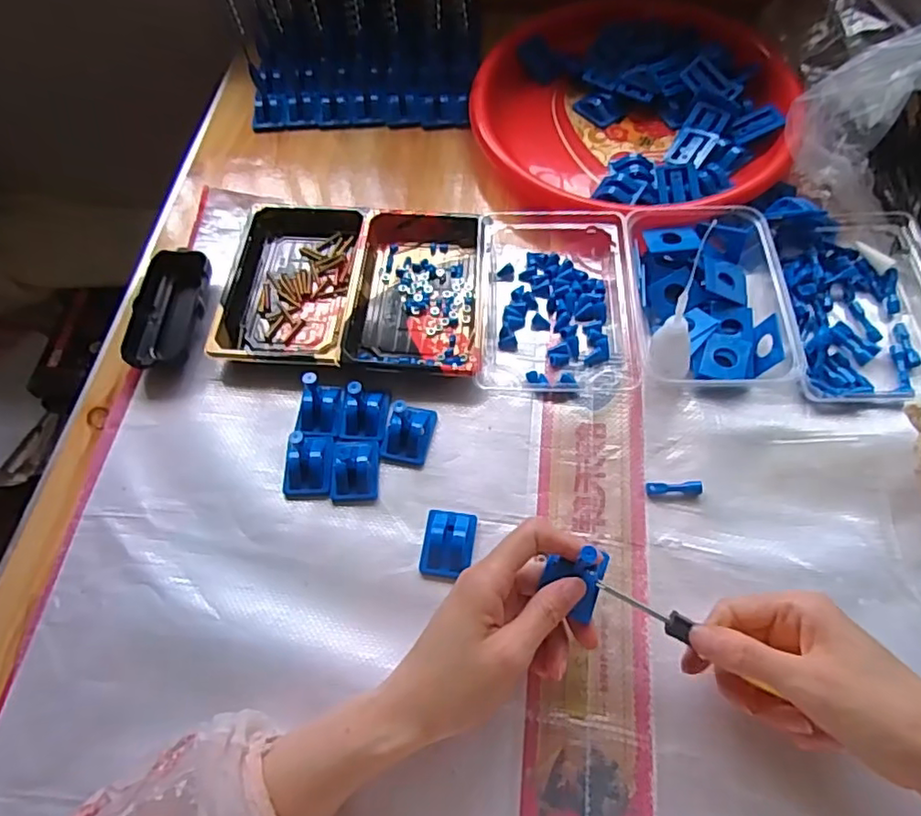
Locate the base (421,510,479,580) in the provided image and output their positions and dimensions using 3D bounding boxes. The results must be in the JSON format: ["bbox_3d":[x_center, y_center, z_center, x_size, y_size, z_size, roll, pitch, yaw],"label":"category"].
[{"bbox_3d":[-0.008,0.091,0.404,0.034,0.016,0.045,5,64,6],"label":"base"}]

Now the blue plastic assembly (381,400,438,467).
[{"bbox_3d":[-0.038,0.012,0.432,0.031,0.041,0.046,12,65,9],"label":"blue plastic assembly"}]

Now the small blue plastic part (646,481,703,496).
[{"bbox_3d":[0.148,0.056,0.416,0.036,0.009,0.009,0,63,3],"label":"small blue plastic part"}]

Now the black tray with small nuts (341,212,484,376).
[{"bbox_3d":[-0.035,-0.096,0.496,0.103,0.021,0.158,2,64,4],"label":"black tray with small nuts"}]

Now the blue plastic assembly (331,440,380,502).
[{"bbox_3d":[-0.076,0.042,0.432,0.033,0.017,0.046,-1,63,3],"label":"blue plastic assembly"}]

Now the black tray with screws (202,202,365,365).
[{"bbox_3d":[-0.139,-0.112,0.516,0.109,0.029,0.177,3,64,4],"label":"black tray with screws"}]

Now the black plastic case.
[{"bbox_3d":[-0.242,-0.081,0.500,0.056,0.023,0.107,0,63,3],"label":"black plastic case"}]

